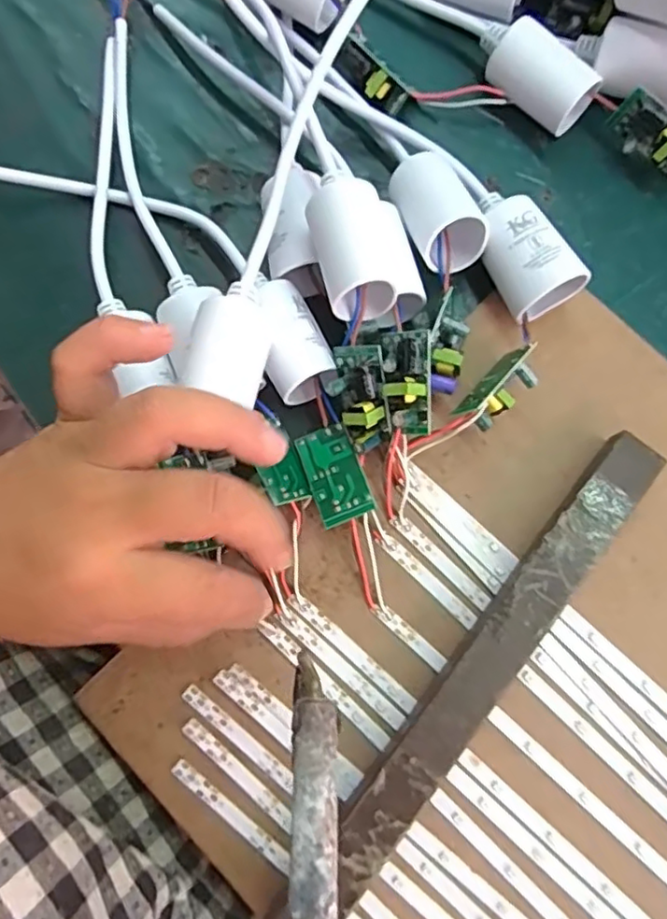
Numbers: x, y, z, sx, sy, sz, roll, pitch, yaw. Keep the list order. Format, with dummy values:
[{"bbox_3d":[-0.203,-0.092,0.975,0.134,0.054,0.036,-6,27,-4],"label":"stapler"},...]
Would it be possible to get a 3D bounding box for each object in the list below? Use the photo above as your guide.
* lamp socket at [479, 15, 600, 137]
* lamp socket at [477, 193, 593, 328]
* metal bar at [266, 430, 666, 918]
[{"bbox_3d":[0.085,-0.163,0.273,0.050,0.027,0.027,37,82,7],"label":"lamp socket"},{"bbox_3d":[0.075,-0.081,0.258,0.029,0.029,0.048,-27,80,-4],"label":"lamp socket"},{"bbox_3d":[0.051,0.079,0.232,0.023,0.018,0.210,38,82,7],"label":"metal bar"}]

